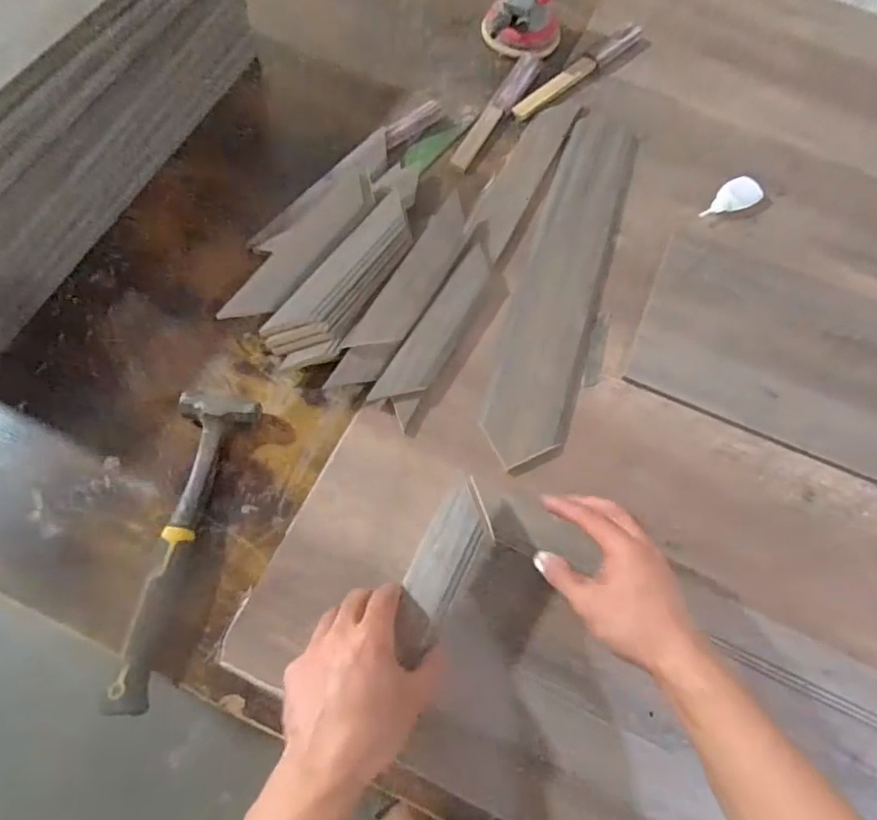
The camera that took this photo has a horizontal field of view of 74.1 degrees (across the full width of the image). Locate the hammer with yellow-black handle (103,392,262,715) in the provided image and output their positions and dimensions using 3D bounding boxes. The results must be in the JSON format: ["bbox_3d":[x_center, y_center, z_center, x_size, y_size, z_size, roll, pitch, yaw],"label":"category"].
[{"bbox_3d":[-0.233,0.114,0.520,0.072,0.034,0.280,10,68,1],"label":"hammer with yellow-black handle"}]

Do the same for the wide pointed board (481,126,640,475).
[{"bbox_3d":[0.139,-0.152,0.651,0.094,0.021,0.448,17,68,4],"label":"wide pointed board"}]

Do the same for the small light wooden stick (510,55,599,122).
[{"bbox_3d":[0.158,-0.438,0.791,0.026,0.011,0.160,43,72,13],"label":"small light wooden stick"}]

